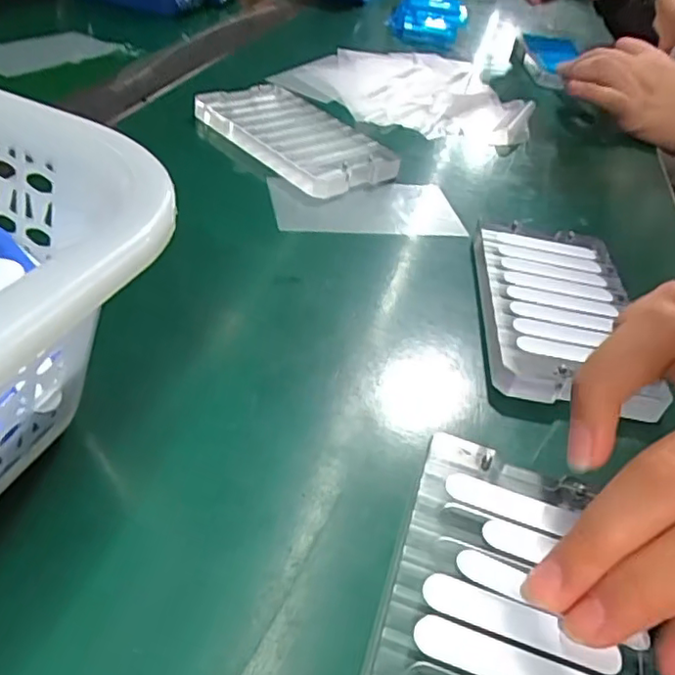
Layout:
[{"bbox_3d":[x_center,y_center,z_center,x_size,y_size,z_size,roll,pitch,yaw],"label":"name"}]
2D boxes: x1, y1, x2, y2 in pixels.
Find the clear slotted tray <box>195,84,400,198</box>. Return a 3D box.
[{"bbox_3d":[-0.027,-0.125,0.375,0.065,0.017,0.120,-25,53,-36],"label":"clear slotted tray"}]

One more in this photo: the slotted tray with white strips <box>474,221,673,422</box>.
[{"bbox_3d":[0.099,-0.013,0.275,0.070,0.010,0.124,11,41,-2],"label":"slotted tray with white strips"}]

